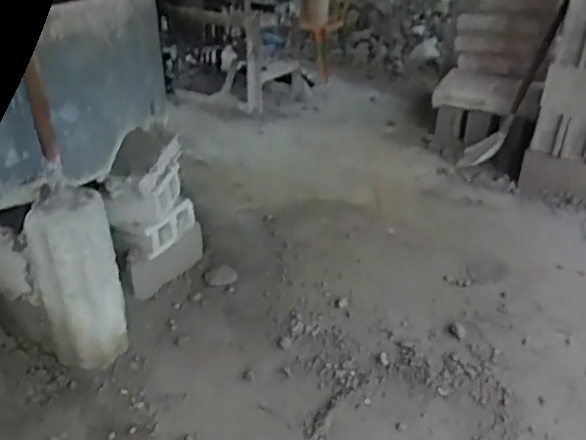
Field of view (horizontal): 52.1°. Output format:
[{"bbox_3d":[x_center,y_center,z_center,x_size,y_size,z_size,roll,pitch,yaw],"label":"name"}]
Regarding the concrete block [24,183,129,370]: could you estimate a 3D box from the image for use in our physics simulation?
[{"bbox_3d":[-0.612,0.168,1.711,0.225,0.520,0.173,-13,33,-22],"label":"concrete block"}]

